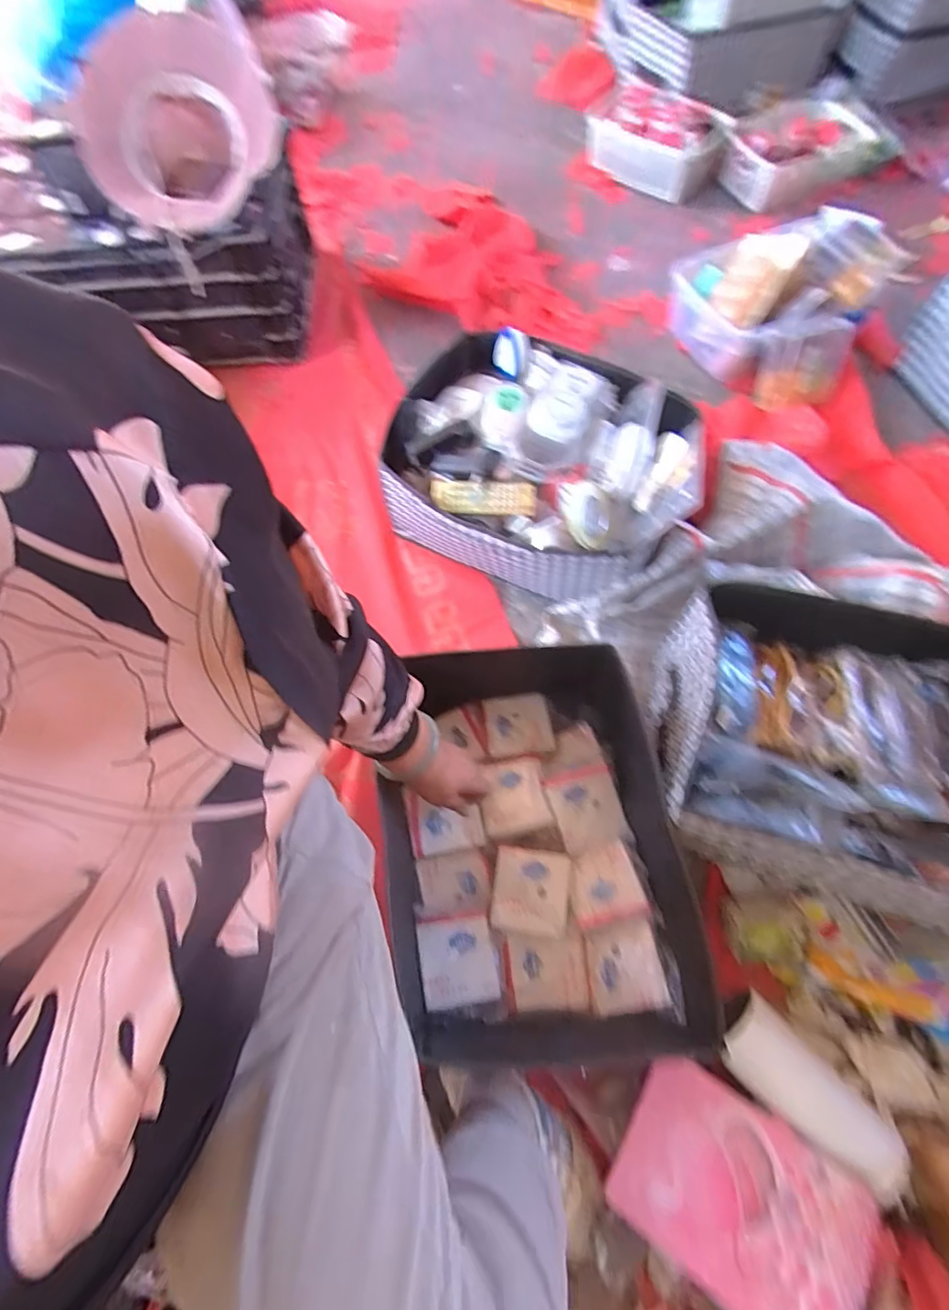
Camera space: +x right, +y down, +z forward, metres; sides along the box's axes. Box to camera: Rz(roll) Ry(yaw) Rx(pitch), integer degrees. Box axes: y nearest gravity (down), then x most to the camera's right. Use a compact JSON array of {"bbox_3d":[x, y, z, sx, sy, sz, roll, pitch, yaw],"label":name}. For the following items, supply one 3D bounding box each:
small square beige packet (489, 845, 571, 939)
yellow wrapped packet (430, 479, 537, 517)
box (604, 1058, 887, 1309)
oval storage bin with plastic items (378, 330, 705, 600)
[{"bbox_3d":[0.067,0.278,0.633,0.087,0.014,0.091,8,67,5],"label":"small square beige packet"},{"bbox_3d":[0.011,-0.218,0.748,0.144,0.016,0.044,5,99,5],"label":"yellow wrapped packet"},{"bbox_3d":[0.249,0.510,0.501,0.208,0.020,0.149,27,60,23],"label":"box"},{"bbox_3d":[0.093,-0.276,0.835,0.437,0.219,0.336,24,70,11],"label":"oval storage bin with plastic items"}]

